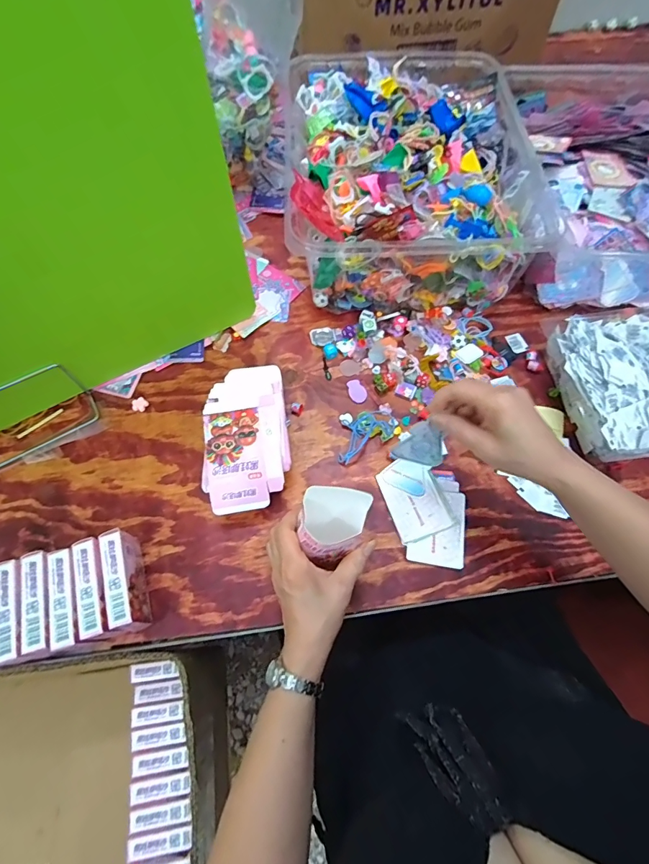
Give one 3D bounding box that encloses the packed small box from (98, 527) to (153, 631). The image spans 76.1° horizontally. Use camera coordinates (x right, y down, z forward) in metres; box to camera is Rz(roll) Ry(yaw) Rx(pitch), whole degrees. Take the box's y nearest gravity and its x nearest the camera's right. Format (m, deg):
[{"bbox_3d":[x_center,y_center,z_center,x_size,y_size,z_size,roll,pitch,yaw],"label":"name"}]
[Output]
[{"bbox_3d":[-0.210,0.153,0.443,0.026,0.068,0.102,-13,66,-6],"label":"packed small box"}]

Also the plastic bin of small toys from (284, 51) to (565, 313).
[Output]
[{"bbox_3d":[0.119,-0.406,0.641,0.323,0.147,0.443,-1,66,-1],"label":"plastic bin of small toys"}]

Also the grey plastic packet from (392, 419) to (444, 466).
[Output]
[{"bbox_3d":[0.109,0.015,0.445,0.051,0.054,0.008,21,45,-8],"label":"grey plastic packet"}]

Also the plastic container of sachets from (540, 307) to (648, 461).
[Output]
[{"bbox_3d":[0.387,-0.078,0.544,0.185,0.069,0.235,-2,66,-1],"label":"plastic container of sachets"}]

